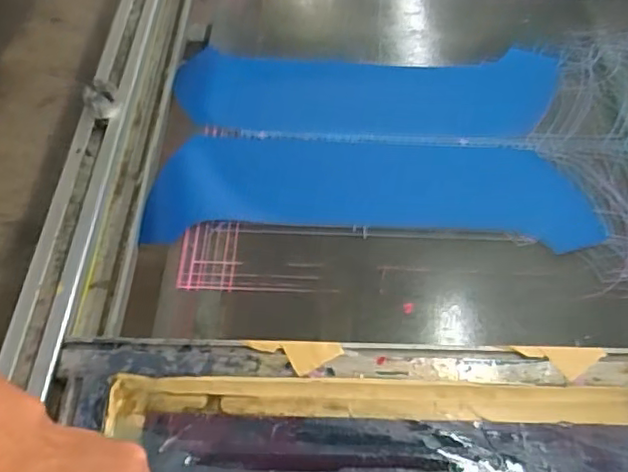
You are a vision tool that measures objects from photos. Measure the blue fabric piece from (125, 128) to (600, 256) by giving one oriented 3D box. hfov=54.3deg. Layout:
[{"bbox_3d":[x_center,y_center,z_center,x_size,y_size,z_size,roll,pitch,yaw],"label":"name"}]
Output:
[{"bbox_3d":[0.063,-0.056,0.699,0.485,0.016,0.148,1,53,0],"label":"blue fabric piece"}]

